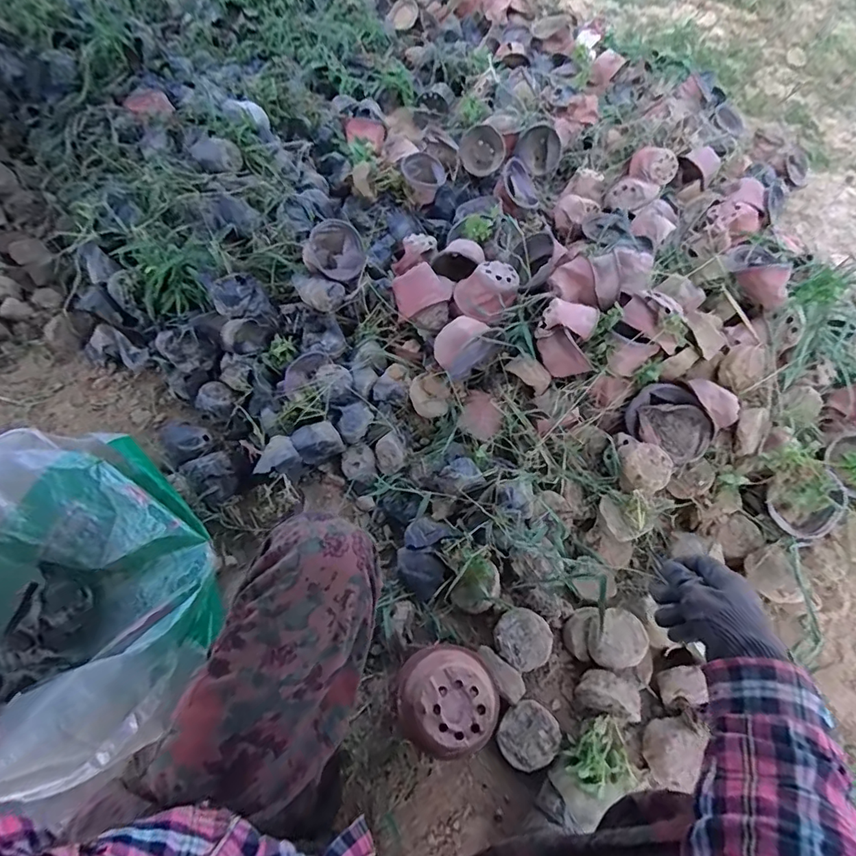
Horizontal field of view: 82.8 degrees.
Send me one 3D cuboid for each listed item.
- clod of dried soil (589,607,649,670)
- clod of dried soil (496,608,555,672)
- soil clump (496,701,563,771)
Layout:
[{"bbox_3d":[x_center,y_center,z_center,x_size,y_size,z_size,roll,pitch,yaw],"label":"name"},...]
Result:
[{"bbox_3d":[0.253,0.283,0.654,0.070,0.047,0.073,2,61,-3],"label":"clod of dried soil"},{"bbox_3d":[0.128,0.293,0.668,0.072,0.044,0.076,-37,70,-21],"label":"clod of dried soil"},{"bbox_3d":[0.128,0.394,0.623,0.074,0.029,0.070,2,61,-3],"label":"soil clump"}]

